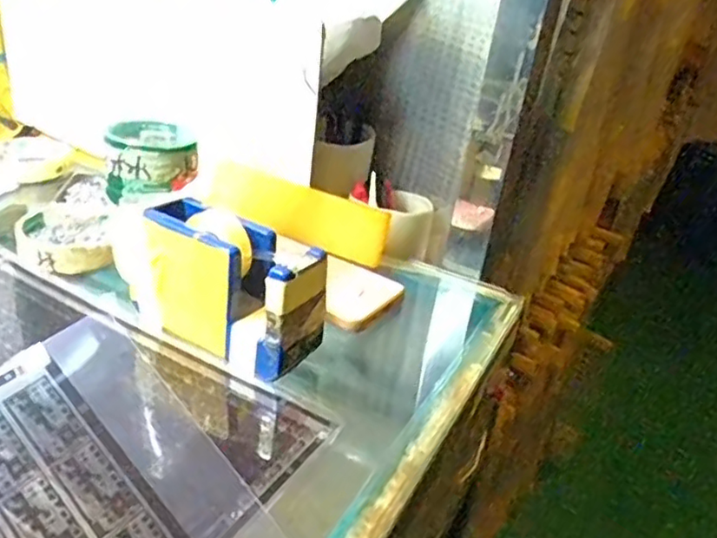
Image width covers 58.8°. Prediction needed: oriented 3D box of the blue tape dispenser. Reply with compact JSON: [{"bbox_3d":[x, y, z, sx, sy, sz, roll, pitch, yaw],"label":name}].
[{"bbox_3d":[-0.087,0.009,0.415,0.135,0.079,0.050,19,29,23],"label":"blue tape dispenser"}]

